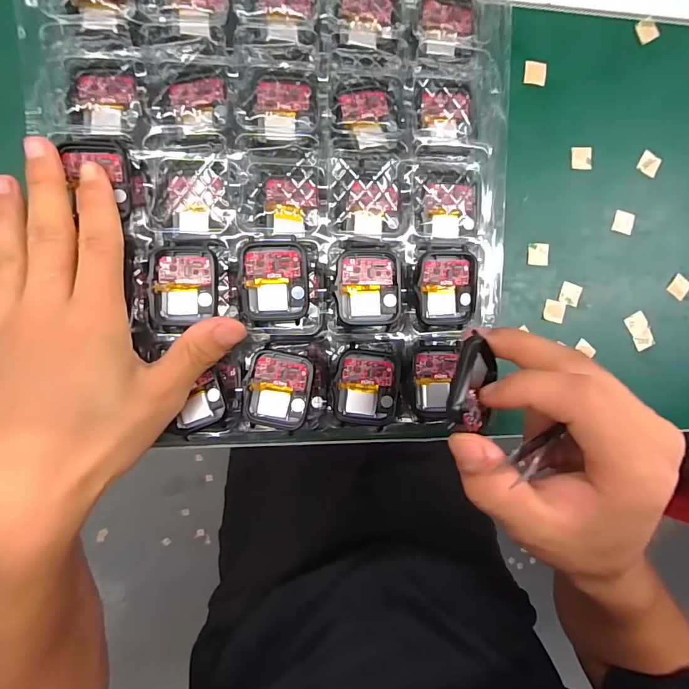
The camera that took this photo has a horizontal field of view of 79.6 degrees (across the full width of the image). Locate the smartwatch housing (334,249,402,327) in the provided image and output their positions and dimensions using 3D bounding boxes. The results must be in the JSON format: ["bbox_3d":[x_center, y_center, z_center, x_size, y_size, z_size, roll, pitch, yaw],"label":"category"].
[{"bbox_3d":[0.014,-0.033,0.239,0.038,0.007,0.042,-1,92,-7],"label":"smartwatch housing"}]

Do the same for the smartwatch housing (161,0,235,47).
[{"bbox_3d":[-0.081,-0.188,0.229,0.038,0.012,0.035,-3,92,-7],"label":"smartwatch housing"}]

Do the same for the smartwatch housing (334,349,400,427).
[{"bbox_3d":[0.013,0.026,0.242,0.037,0.005,0.043,3,91,-7],"label":"smartwatch housing"}]

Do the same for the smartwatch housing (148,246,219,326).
[{"bbox_3d":[-0.088,-0.032,0.227,0.037,0.011,0.042,0,92,-7],"label":"smartwatch housing"}]

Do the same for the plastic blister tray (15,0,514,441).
[{"bbox_3d":[-0.033,-0.093,0.237,0.262,0.024,0.291,1,93,-9],"label":"plastic blister tray"}]

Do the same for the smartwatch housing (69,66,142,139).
[{"bbox_3d":[-0.131,-0.133,0.229,0.037,0.010,0.035,2,91,-7],"label":"smartwatch housing"}]

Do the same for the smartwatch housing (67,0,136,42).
[{"bbox_3d":[-0.131,-0.185,0.222,0.036,0.009,0.040,-4,92,-7],"label":"smartwatch housing"}]

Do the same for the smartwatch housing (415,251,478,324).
[{"bbox_3d":[0.061,-0.033,0.245,0.038,0.005,0.042,-1,92,-7],"label":"smartwatch housing"}]

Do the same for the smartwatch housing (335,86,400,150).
[{"bbox_3d":[0.014,-0.133,0.243,0.038,0.011,0.035,-7,93,-7],"label":"smartwatch housing"}]

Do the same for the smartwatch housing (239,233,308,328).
[{"bbox_3d":[-0.039,-0.035,0.229,0.037,0.008,0.044,-3,92,-7],"label":"smartwatch housing"}]

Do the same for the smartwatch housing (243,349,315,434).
[{"bbox_3d":[-0.038,0.027,0.237,0.036,0.010,0.044,9,91,-8],"label":"smartwatch housing"}]

